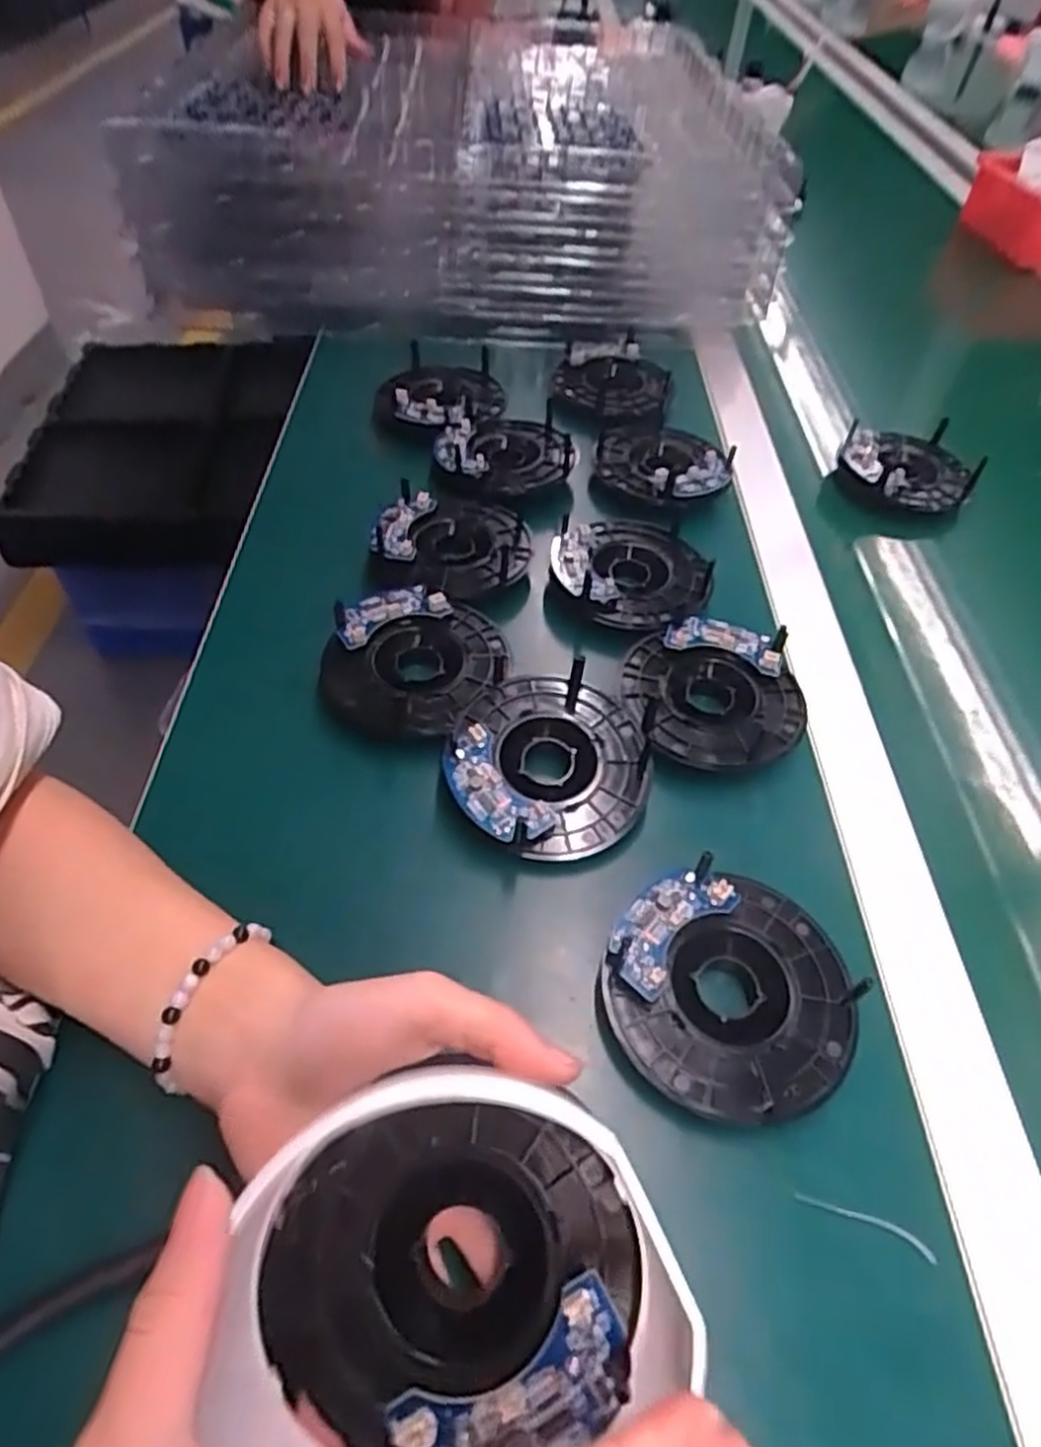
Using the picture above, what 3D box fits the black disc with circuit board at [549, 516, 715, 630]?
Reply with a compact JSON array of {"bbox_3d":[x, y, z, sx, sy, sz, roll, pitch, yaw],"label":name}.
[{"bbox_3d":[0.070,-0.098,0.475,0.098,0.016,0.092,2,51,-3],"label":"black disc with circuit board"}]

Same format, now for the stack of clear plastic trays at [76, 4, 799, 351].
[{"bbox_3d":[-0.043,-0.572,0.769,0.542,0.122,0.503,1,51,-3],"label":"stack of clear plastic trays"}]

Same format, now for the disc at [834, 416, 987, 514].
[{"bbox_3d":[0.302,-0.205,0.592,0.097,0.024,0.098,2,51,-3],"label":"disc"}]

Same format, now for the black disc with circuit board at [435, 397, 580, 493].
[{"bbox_3d":[-0.011,-0.196,0.543,0.101,0.019,0.088,-14,54,-15],"label":"black disc with circuit board"}]

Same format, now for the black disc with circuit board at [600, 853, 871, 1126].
[{"bbox_3d":[0.087,0.109,0.315,0.101,0.025,0.096,2,51,-3],"label":"black disc with circuit board"}]

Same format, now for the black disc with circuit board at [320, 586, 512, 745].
[{"bbox_3d":[-0.056,-0.036,0.416,0.088,0.022,0.096,2,51,-3],"label":"black disc with circuit board"}]

